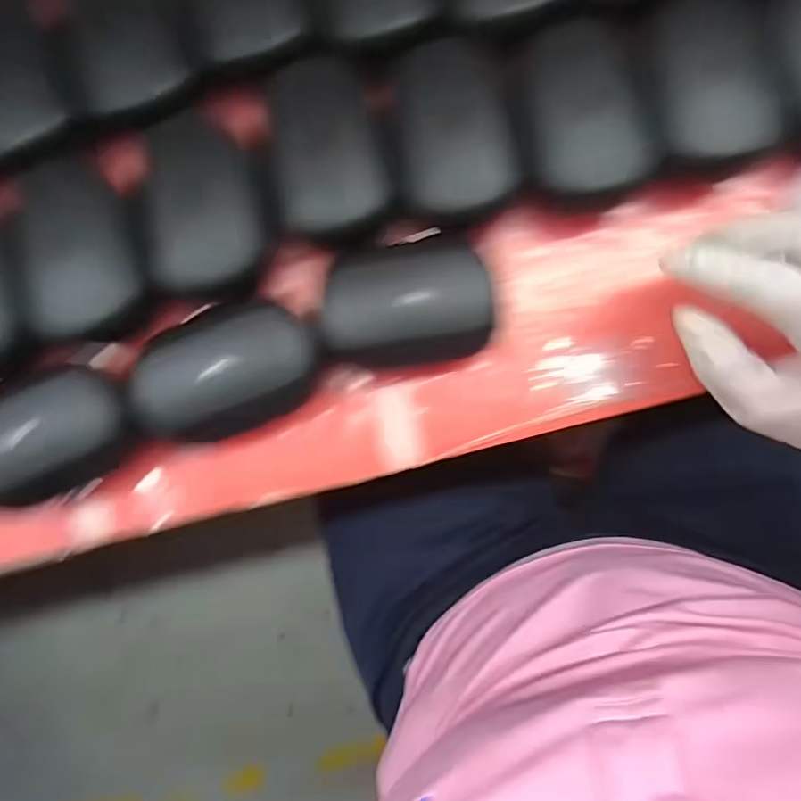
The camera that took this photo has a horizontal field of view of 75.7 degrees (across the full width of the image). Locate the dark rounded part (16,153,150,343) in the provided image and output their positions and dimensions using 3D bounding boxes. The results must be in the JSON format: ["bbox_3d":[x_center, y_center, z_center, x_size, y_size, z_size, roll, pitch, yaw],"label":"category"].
[{"bbox_3d":[-0.149,-0.073,0.239,0.052,0.014,0.084,-10,87,0],"label":"dark rounded part"}]

